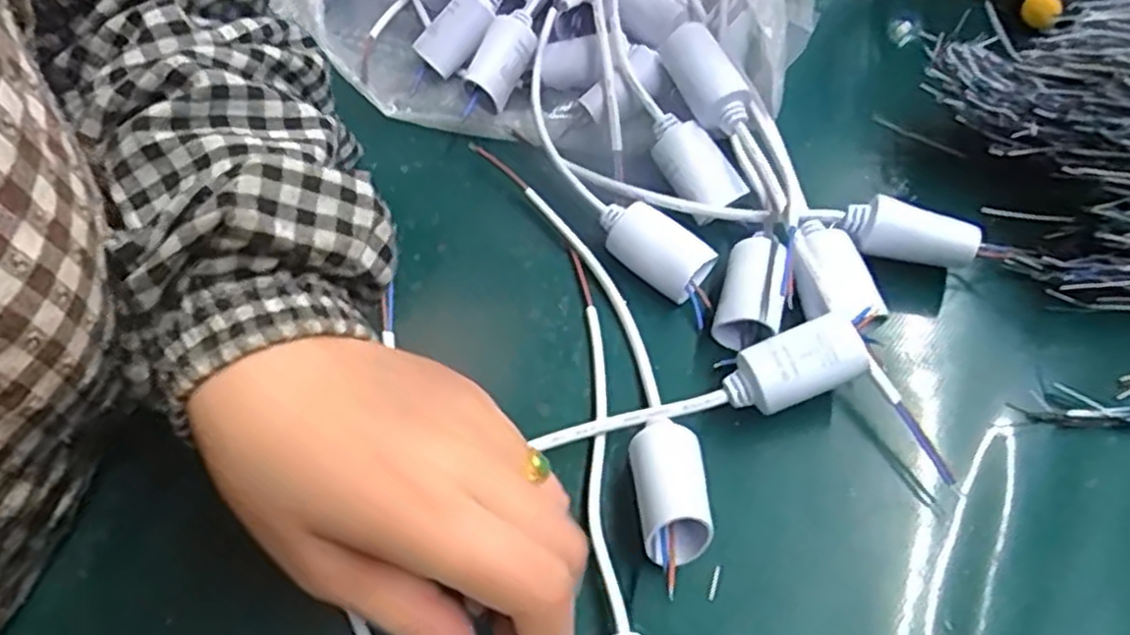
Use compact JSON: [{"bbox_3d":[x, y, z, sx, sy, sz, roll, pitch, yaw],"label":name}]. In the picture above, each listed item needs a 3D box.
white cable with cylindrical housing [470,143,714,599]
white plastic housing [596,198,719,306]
[{"bbox_3d":[0.013,-0.002,0.319,0.038,0.029,0.214,-18,58,-8],"label":"white cable with cylindrical housing"},{"bbox_3d":[0.039,-0.030,0.339,0.051,0.020,0.025,36,66,24],"label":"white plastic housing"}]

